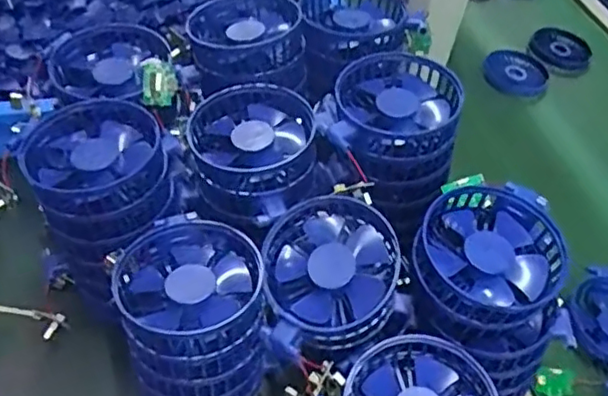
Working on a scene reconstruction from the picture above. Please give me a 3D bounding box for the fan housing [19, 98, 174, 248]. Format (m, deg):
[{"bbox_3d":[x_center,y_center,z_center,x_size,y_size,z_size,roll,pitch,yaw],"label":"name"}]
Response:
[{"bbox_3d":[-0.147,-0.018,0.436,0.093,0.055,0.097,-12,52,-21],"label":"fan housing"}]

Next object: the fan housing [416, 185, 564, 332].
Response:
[{"bbox_3d":[0.120,0.035,0.396,0.098,0.030,0.088,-37,66,-23],"label":"fan housing"}]

